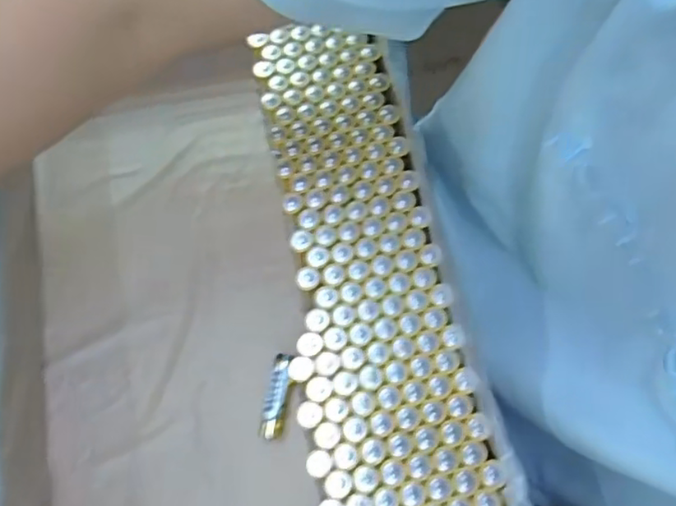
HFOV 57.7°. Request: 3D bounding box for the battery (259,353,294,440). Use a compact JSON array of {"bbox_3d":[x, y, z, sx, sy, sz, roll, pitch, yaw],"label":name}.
[{"bbox_3d":[-0.036,0.086,0.365,0.012,0.018,0.049,10,69,4],"label":"battery"}]

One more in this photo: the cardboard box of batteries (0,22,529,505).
[{"bbox_3d":[-0.070,0.032,0.364,0.279,0.054,0.346,-13,69,-5],"label":"cardboard box of batteries"}]

